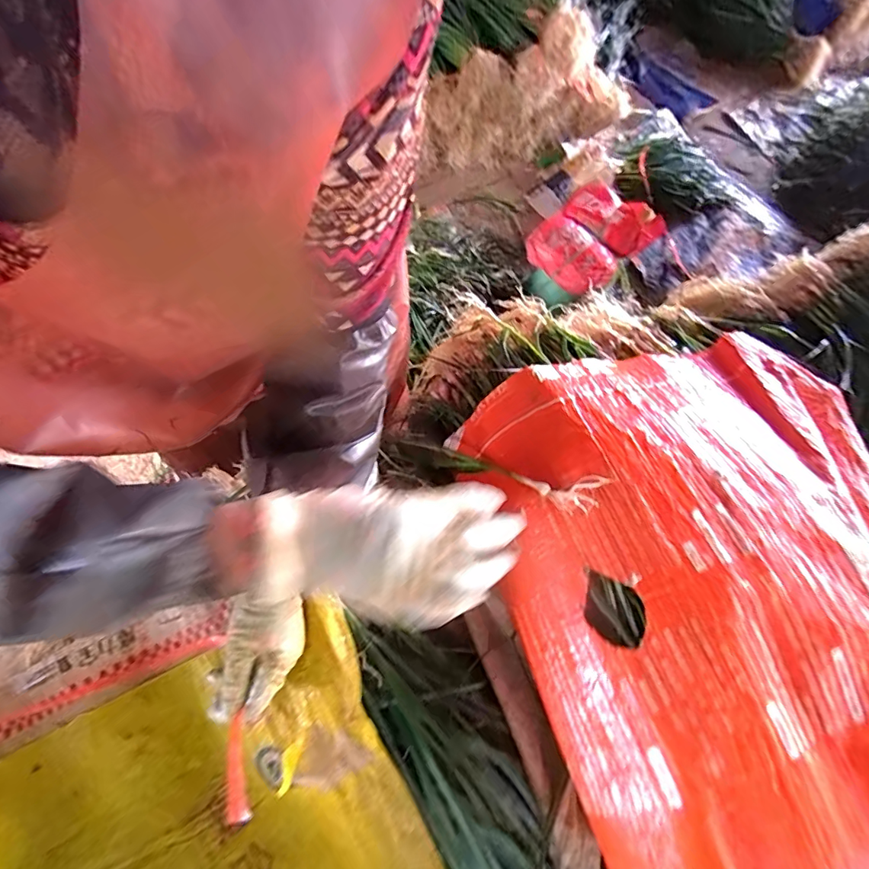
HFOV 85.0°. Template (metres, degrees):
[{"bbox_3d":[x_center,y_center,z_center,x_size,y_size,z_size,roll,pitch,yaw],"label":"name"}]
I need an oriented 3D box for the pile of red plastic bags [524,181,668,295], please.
[{"bbox_3d":[0.445,-0.563,1.349,0.315,0.082,0.250,-37,74,-17],"label":"pile of red plastic bags"}]

